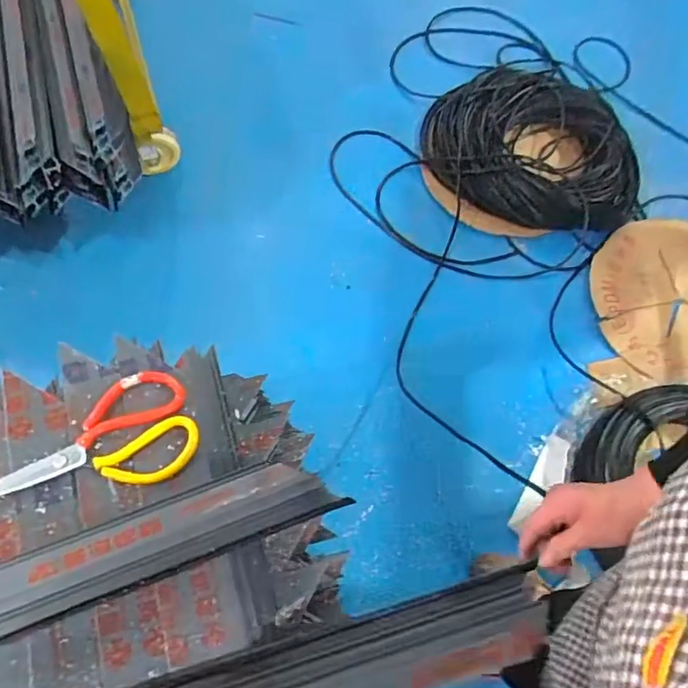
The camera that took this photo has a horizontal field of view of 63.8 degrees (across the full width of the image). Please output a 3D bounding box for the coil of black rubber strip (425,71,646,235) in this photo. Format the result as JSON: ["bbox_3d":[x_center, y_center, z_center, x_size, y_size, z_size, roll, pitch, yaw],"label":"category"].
[{"bbox_3d":[0.519,-0.557,1.531,0.592,0.089,0.528,14,69,3],"label":"coil of black rubber strip"}]

